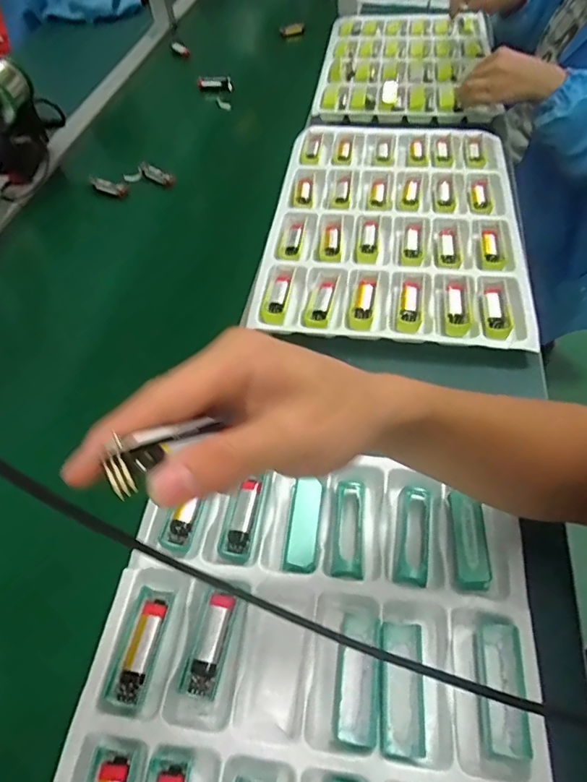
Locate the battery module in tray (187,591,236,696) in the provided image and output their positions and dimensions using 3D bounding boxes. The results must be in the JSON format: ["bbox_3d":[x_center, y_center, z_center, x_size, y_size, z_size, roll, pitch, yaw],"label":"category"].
[{"bbox_3d":[-0.062,0.193,0.384,0.018,0.013,0.070,7,53,8],"label":"battery module in tray"}]

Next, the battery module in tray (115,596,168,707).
[{"bbox_3d":[-0.115,0.196,0.383,0.019,0.007,0.071,6,53,7],"label":"battery module in tray"}]

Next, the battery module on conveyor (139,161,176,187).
[{"bbox_3d":[-0.218,-0.343,0.797,0.074,0.017,0.016,30,59,23],"label":"battery module on conveyor"}]

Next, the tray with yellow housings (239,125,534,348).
[{"bbox_3d":[0.133,-0.234,0.678,0.314,0.027,0.439,6,53,7],"label":"tray with yellow housings"}]

